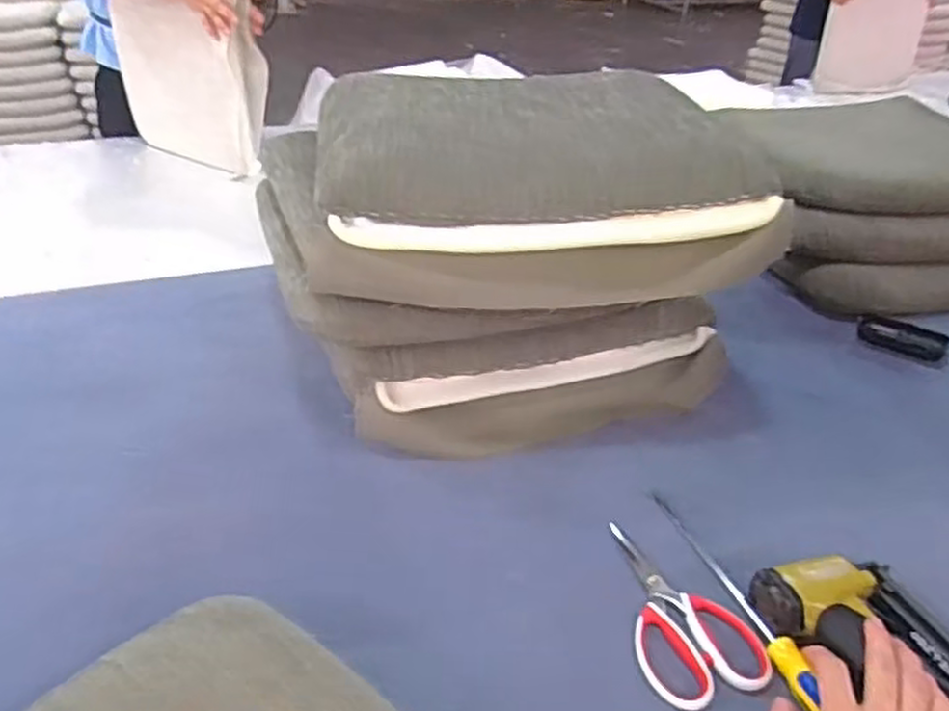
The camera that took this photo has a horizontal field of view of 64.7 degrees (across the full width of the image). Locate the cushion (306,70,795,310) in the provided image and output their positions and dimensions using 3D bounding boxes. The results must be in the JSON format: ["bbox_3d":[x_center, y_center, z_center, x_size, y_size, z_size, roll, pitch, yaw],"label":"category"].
[{"bbox_3d":[0.057,-0.193,0.812,0.429,0.130,0.306,-3,34,-8],"label":"cushion"}]

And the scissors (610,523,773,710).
[{"bbox_3d":[0.162,0.211,0.639,0.100,0.010,0.178,-10,35,-19],"label":"scissors"}]

